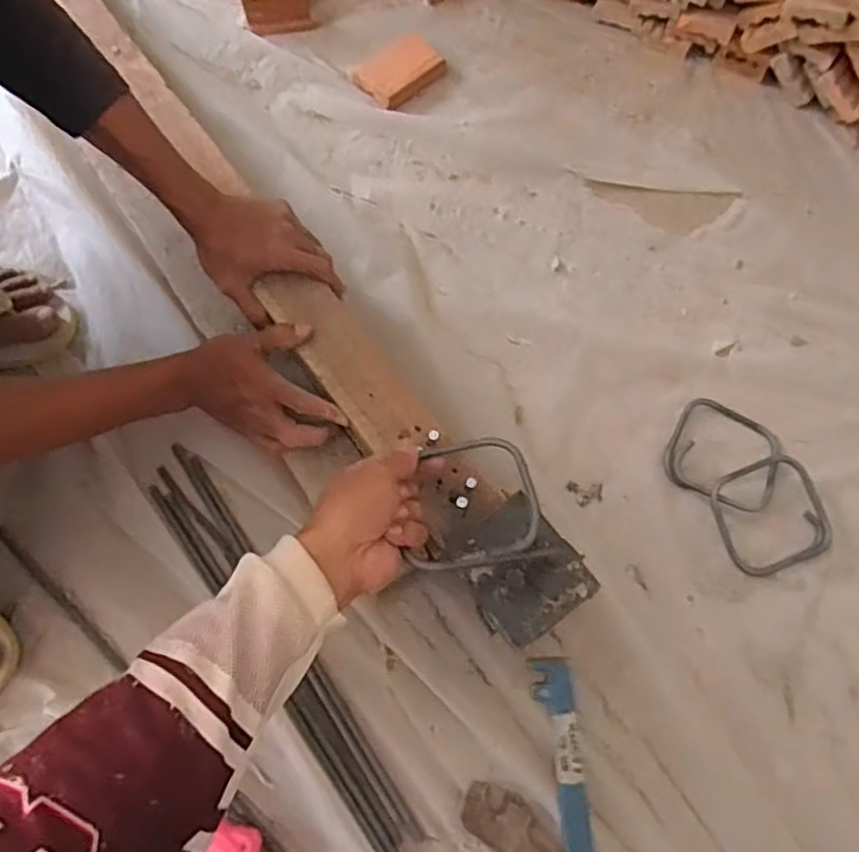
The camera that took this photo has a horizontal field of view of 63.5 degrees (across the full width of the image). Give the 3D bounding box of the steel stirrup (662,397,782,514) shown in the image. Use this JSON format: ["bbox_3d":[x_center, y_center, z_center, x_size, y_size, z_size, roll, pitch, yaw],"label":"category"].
[{"bbox_3d":[0.279,0.025,0.652,0.101,0.016,0.100,25,72,8],"label":"steel stirrup"}]

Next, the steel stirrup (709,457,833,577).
[{"bbox_3d":[0.309,0.079,0.629,0.098,0.019,0.099,-16,71,-6],"label":"steel stirrup"}]

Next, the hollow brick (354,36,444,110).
[{"bbox_3d":[-0.036,-0.416,0.812,0.096,0.014,0.071,-43,76,-14],"label":"hollow brick"}]

